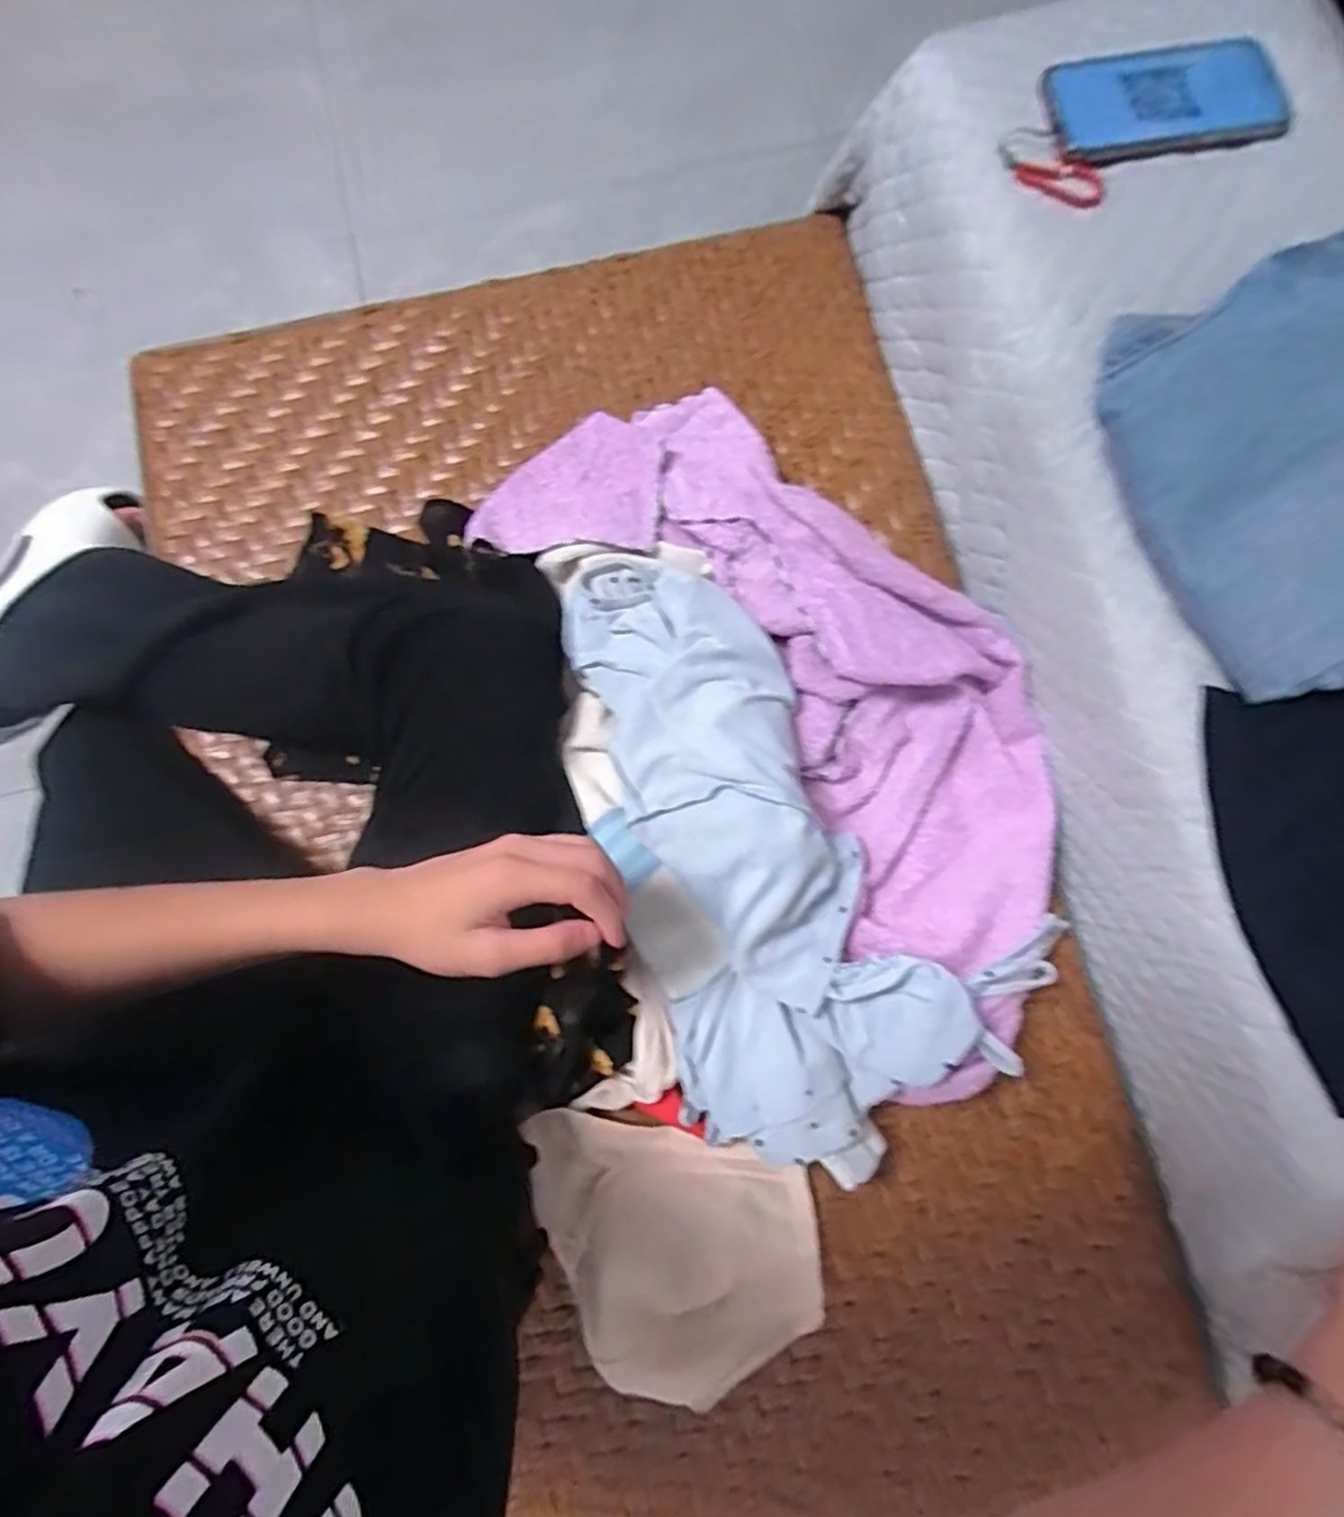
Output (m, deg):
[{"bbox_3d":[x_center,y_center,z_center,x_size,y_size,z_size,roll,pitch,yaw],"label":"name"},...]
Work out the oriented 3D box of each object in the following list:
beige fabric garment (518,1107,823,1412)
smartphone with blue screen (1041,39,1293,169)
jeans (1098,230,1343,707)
[{"bbox_3d":[-0.008,0.358,0.510,0.225,0.036,0.165,12,79,2],"label":"beige fabric garment"},{"bbox_3d":[0.354,-0.469,0.510,0.162,0.015,0.084,-8,80,-1],"label":"smartphone with blue screen"},{"bbox_3d":[0.388,-0.176,0.426,0.221,0.072,0.238,-20,80,-5],"label":"jeans"}]

